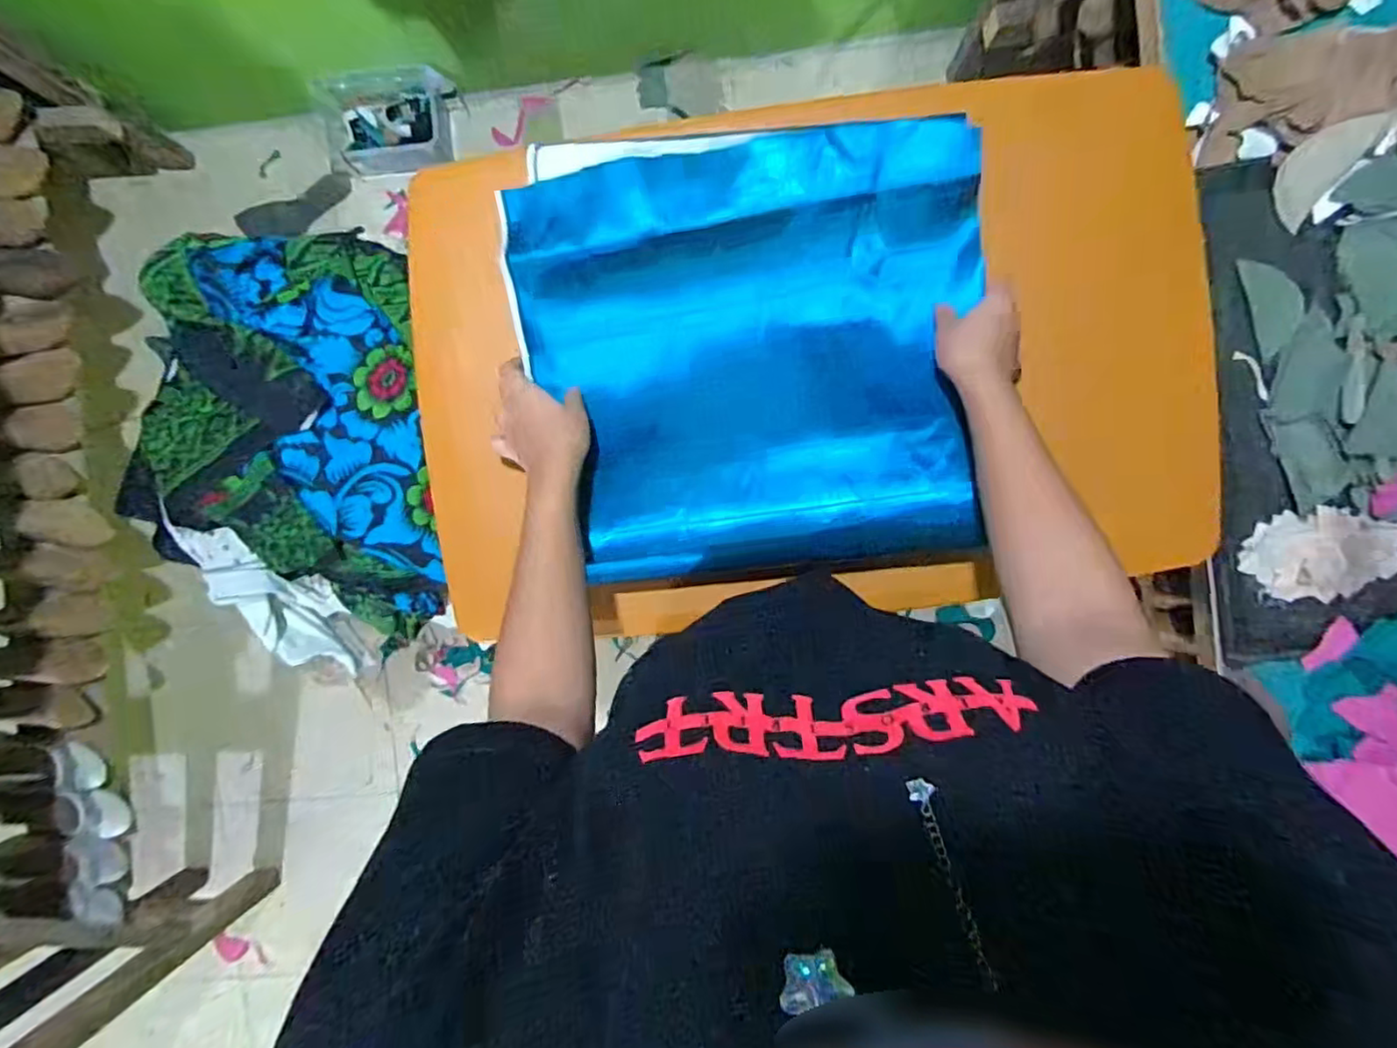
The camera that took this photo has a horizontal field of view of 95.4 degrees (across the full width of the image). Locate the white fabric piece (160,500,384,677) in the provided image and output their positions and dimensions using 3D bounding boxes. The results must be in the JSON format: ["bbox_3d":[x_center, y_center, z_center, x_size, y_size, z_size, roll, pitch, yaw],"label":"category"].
[{"bbox_3d":[-0.534,0.105,0.837,0.144,0.341,0.050,-18,48,3],"label":"white fabric piece"}]

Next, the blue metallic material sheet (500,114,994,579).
[{"bbox_3d":[0.045,-0.153,0.551,0.412,0.080,0.370,-5,93,2],"label":"blue metallic material sheet"}]

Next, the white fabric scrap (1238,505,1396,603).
[{"bbox_3d":[0.660,0.034,0.668,0.156,0.004,0.093,2,93,2],"label":"white fabric scrap"}]

